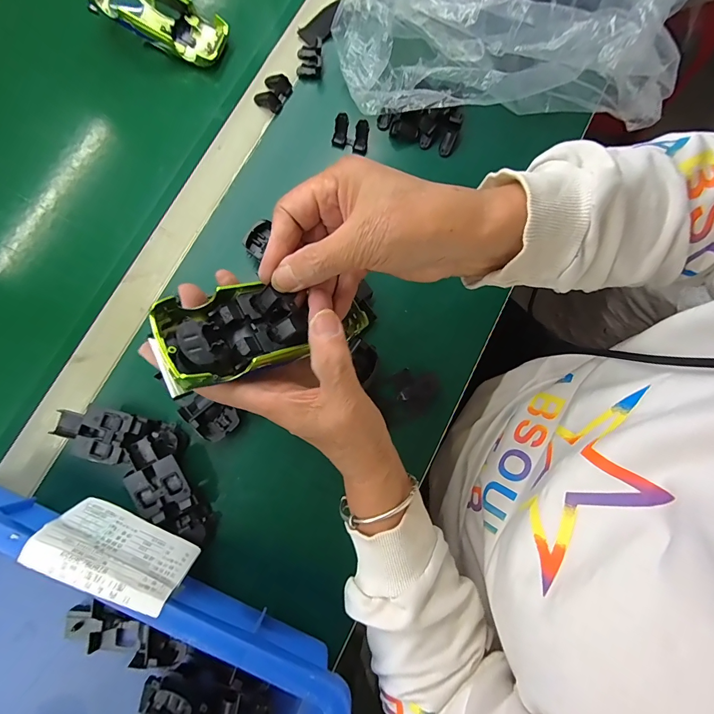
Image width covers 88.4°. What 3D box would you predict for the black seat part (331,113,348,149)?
[{"bbox_3d":[-0.017,-0.233,0.377,0.014,0.031,0.007,19,41,4],"label":"black seat part"}]

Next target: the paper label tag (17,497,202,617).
[{"bbox_3d":[-0.174,0.143,0.271,0.100,0.062,0.013,27,99,-1],"label":"paper label tag"}]

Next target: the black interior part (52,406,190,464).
[{"bbox_3d":[-0.207,0.068,0.316,0.098,0.020,0.042,14,81,0],"label":"black interior part"}]

